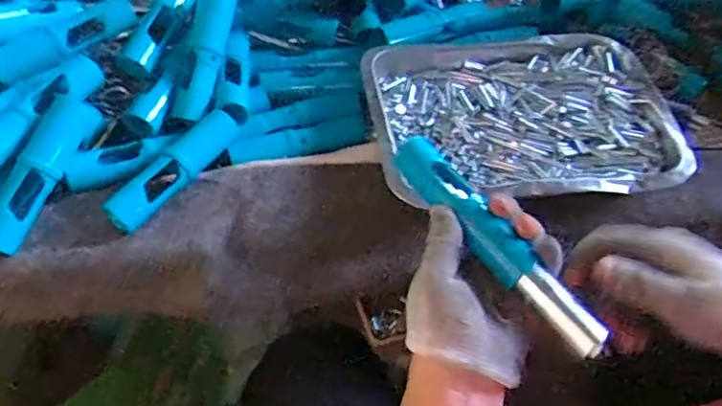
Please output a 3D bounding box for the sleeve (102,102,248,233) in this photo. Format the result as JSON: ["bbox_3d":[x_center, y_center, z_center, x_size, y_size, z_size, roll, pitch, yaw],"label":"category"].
[{"bbox_3d":[-0.140,-0.029,0.479,0.029,0.032,0.133,30,58,18],"label":"sleeve"}]

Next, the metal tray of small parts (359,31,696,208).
[{"bbox_3d":[0.135,-0.076,0.533,0.251,0.034,0.184,-4,54,-6],"label":"metal tray of small parts"}]

